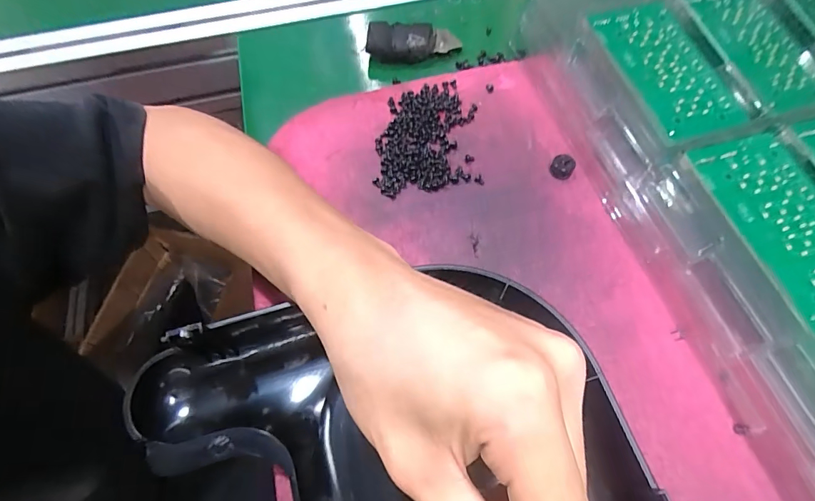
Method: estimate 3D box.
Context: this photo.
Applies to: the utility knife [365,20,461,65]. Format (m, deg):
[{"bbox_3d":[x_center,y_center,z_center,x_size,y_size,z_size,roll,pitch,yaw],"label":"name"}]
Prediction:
[{"bbox_3d":[0.004,-0.162,0.333,0.069,0.018,0.025,4,66,5],"label":"utility knife"}]

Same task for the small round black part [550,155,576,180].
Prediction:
[{"bbox_3d":[0.101,-0.055,0.280,0.014,0.011,0.012,24,70,13],"label":"small round black part"}]

